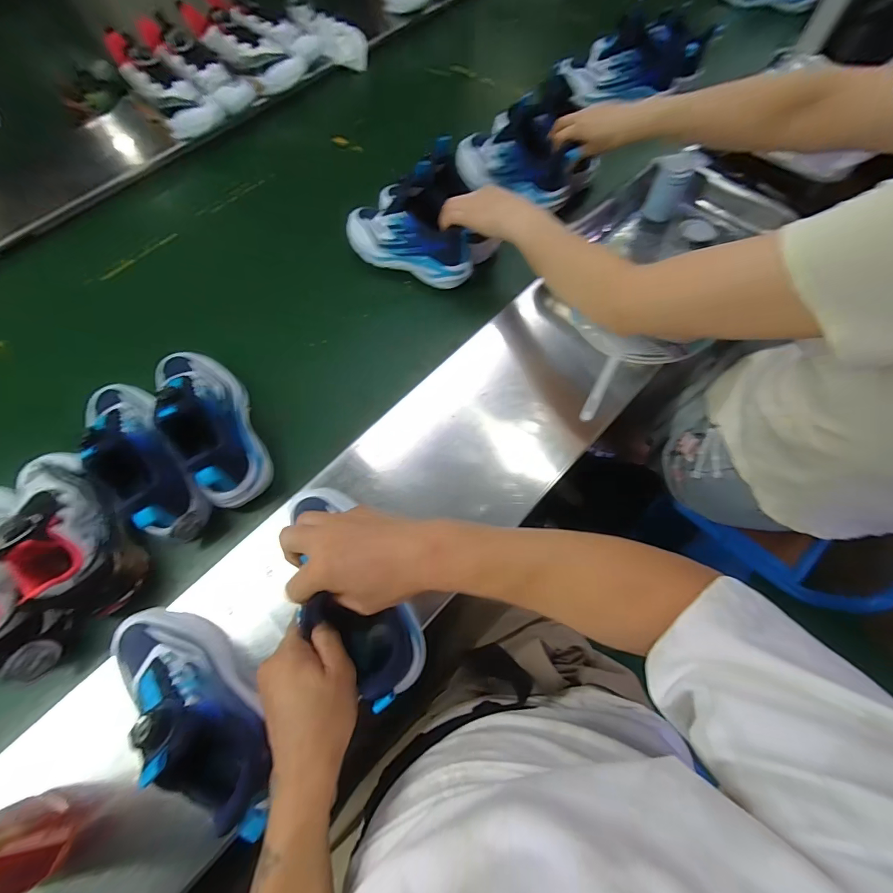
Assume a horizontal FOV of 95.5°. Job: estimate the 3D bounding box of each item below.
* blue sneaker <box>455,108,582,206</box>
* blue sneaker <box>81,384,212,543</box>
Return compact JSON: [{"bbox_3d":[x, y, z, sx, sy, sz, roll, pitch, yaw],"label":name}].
[{"bbox_3d":[0.124,-0.536,0.739,0.241,0.118,0.102,28,72,14],"label":"blue sneaker"},{"bbox_3d":[-0.421,0.004,0.536,0.086,0.108,0.274,-37,70,-12],"label":"blue sneaker"}]

